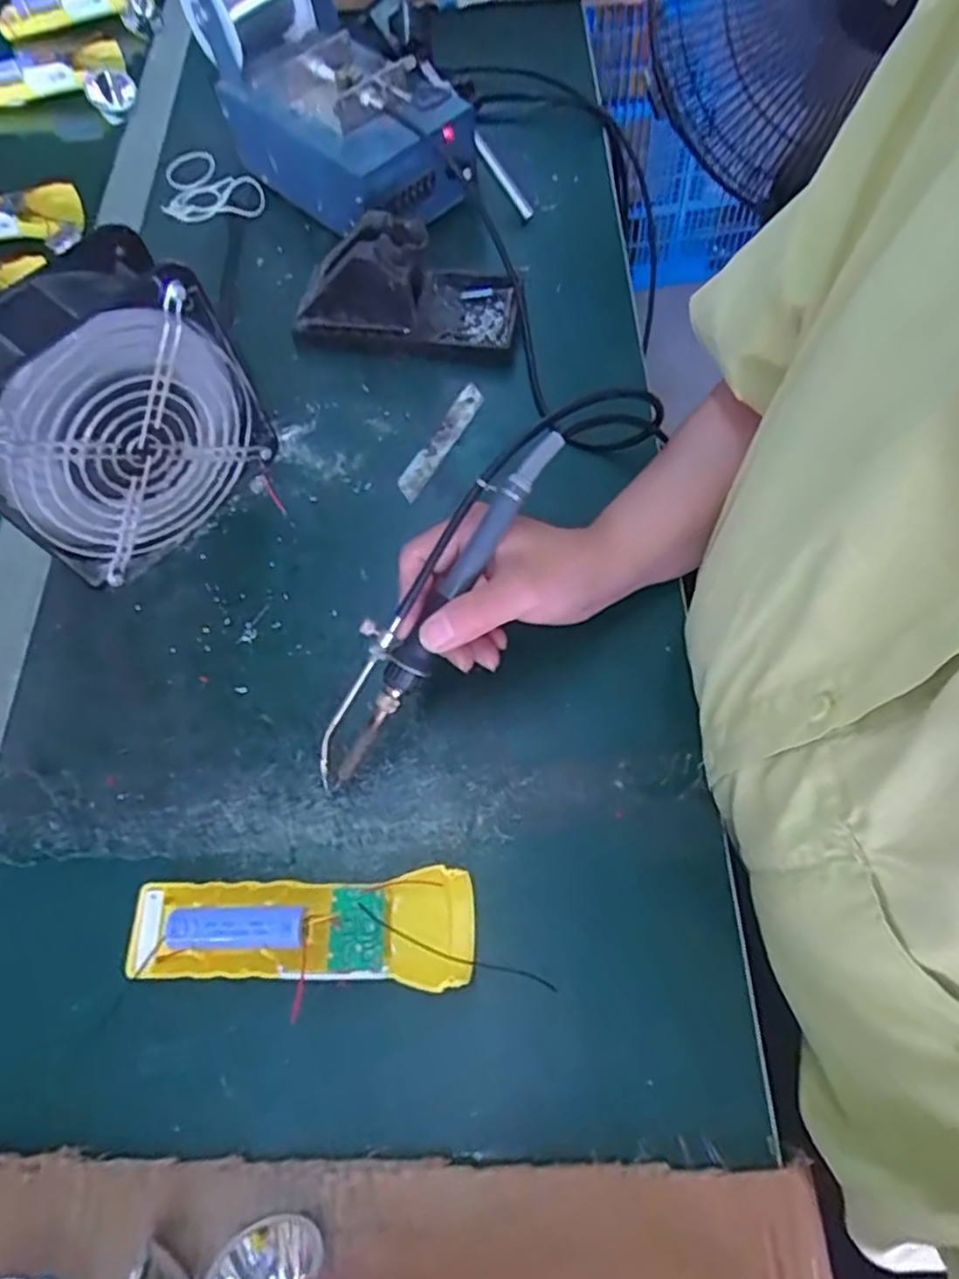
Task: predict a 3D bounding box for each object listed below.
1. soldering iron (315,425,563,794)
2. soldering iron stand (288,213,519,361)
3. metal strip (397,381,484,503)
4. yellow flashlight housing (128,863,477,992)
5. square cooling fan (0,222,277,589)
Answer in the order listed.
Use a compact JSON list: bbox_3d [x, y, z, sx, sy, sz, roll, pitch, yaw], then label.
[{"bbox_3d":[-0.025,-0.018,0.342,0.030,0.021,0.205,34,93,17],"label":"soldering iron"},{"bbox_3d":[-0.053,-0.250,0.481,0.152,0.072,0.080,5,66,5],"label":"soldering iron stand"},{"bbox_3d":[-0.026,-0.134,0.467,0.017,0.005,0.097,28,71,9],"label":"metal strip"},{"bbox_3d":[-0.084,0.138,0.327,0.161,0.033,0.049,-4,66,2],"label":"yellow flashlight housing"},{"bbox_3d":[-0.202,-0.119,0.387,0.144,0.150,0.059,-42,70,-15],"label":"square cooling fan"}]

